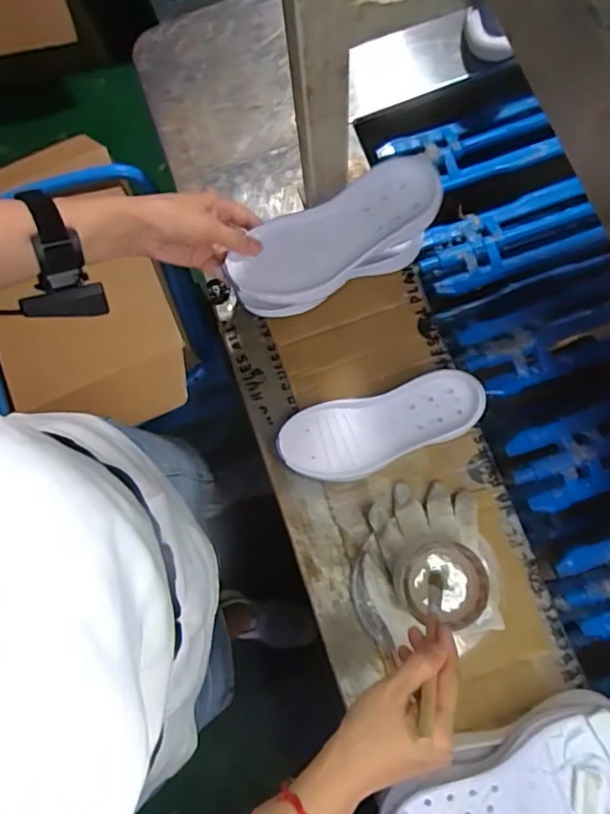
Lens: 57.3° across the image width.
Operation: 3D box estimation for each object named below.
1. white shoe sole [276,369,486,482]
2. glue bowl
[{"bbox_3d":[0.082,0.024,0.609,0.217,0.041,0.083,-15,79,3],"label":"white shoe sole"},{"bbox_3d":[0.132,0.170,0.542,0.080,0.053,0.075,-1,80,5],"label":"glue bowl"}]

